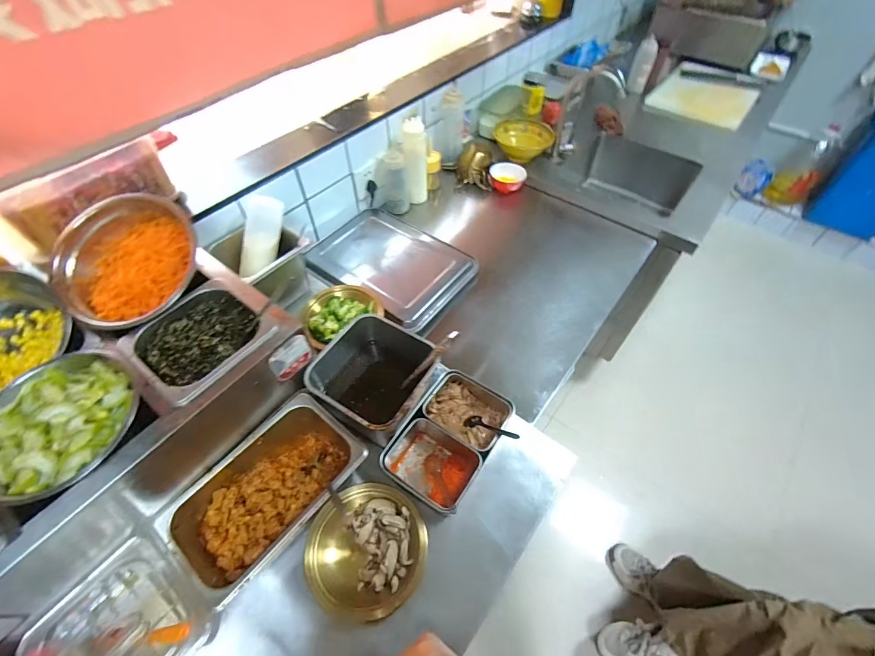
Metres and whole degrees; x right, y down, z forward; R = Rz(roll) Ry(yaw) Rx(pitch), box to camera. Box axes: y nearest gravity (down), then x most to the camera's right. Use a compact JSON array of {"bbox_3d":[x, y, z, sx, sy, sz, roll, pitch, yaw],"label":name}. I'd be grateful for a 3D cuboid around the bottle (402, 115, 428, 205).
[{"bbox_3d":[-0.062,-0.457,1.087,0.066,0.219,0.057,-2,53,-1],"label":"bottle"}]

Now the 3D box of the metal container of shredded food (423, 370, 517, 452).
[{"bbox_3d":[0.055,0.155,0.709,0.143,0.057,0.105,27,57,19],"label":"metal container of shredded food"}]

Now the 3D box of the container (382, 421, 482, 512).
[{"bbox_3d":[-0.007,0.229,0.655,0.139,0.062,0.119,29,58,20],"label":"container"}]

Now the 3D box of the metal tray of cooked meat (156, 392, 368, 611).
[{"bbox_3d":[-0.252,0.252,0.599,0.165,0.082,0.268,33,60,22],"label":"metal tray of cooked meat"}]

